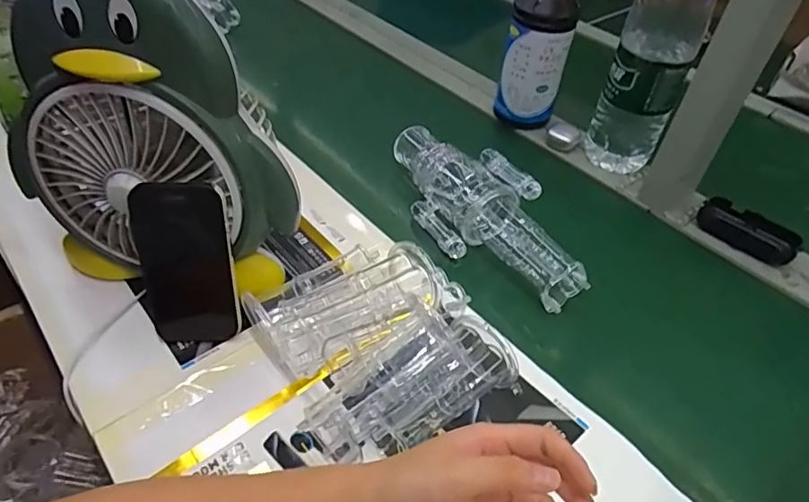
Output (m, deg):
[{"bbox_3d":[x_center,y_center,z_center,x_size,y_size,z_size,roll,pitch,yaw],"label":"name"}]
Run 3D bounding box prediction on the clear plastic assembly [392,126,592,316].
[{"bbox_3d":[0.087,-0.055,0.616,0.119,0.062,0.293,-23,51,-24],"label":"clear plastic assembly"}]

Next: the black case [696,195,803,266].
[{"bbox_3d":[0.416,-0.026,0.641,0.043,0.031,0.108,-33,56,-30],"label":"black case"}]

